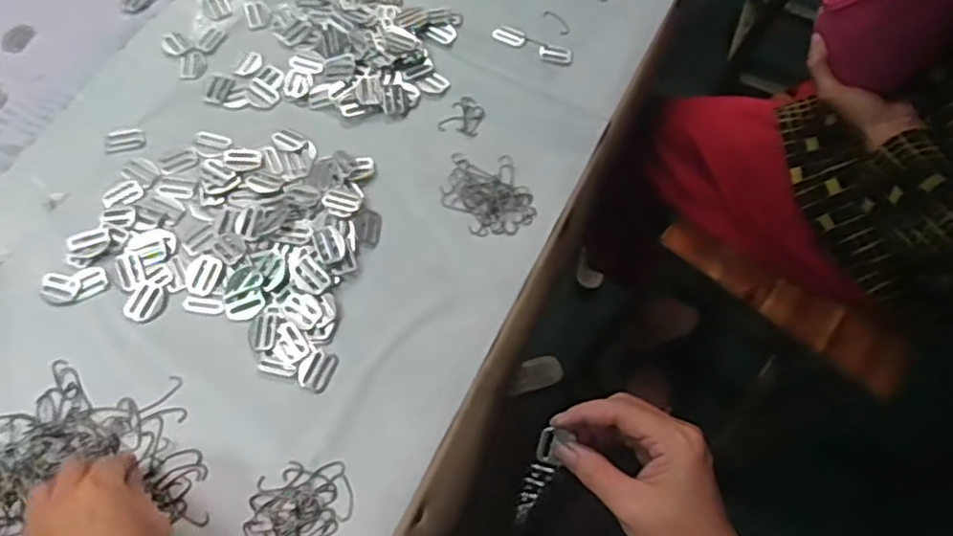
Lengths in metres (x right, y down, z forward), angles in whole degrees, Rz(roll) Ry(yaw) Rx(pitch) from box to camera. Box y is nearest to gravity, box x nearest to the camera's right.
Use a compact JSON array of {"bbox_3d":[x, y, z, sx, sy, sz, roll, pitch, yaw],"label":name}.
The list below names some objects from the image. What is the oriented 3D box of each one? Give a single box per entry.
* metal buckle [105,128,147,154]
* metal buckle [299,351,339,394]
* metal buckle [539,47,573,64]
[{"bbox_3d":[-0.309,-0.113,0.601,0.034,0.004,0.022,-12,65,-8],"label":"metal buckle"},{"bbox_3d":[-0.121,0.078,0.522,0.024,0.004,0.031,24,65,9],"label":"metal buckle"},{"bbox_3d":[0.078,-0.209,0.667,0.033,0.004,0.020,7,64,1],"label":"metal buckle"}]

